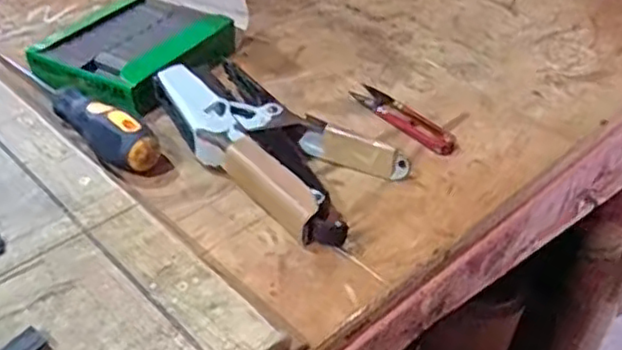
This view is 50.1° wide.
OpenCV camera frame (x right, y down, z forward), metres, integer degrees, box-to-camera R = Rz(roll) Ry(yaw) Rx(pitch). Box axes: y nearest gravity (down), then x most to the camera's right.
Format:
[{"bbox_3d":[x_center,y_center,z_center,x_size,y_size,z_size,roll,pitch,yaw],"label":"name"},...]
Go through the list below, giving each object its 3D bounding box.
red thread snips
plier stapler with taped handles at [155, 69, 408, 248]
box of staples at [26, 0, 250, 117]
[{"bbox_3d":[0.068,-0.044,0.490,0.023,0.008,0.098,-28,46,-30],"label":"red thread snips"},{"bbox_3d":[-0.035,-0.023,0.443,0.189,0.034,0.098,28,47,30],"label":"plier stapler with taped handles"},{"bbox_3d":[-0.133,-0.141,0.511,0.108,0.124,0.156,20,43,23],"label":"box of staples"}]

